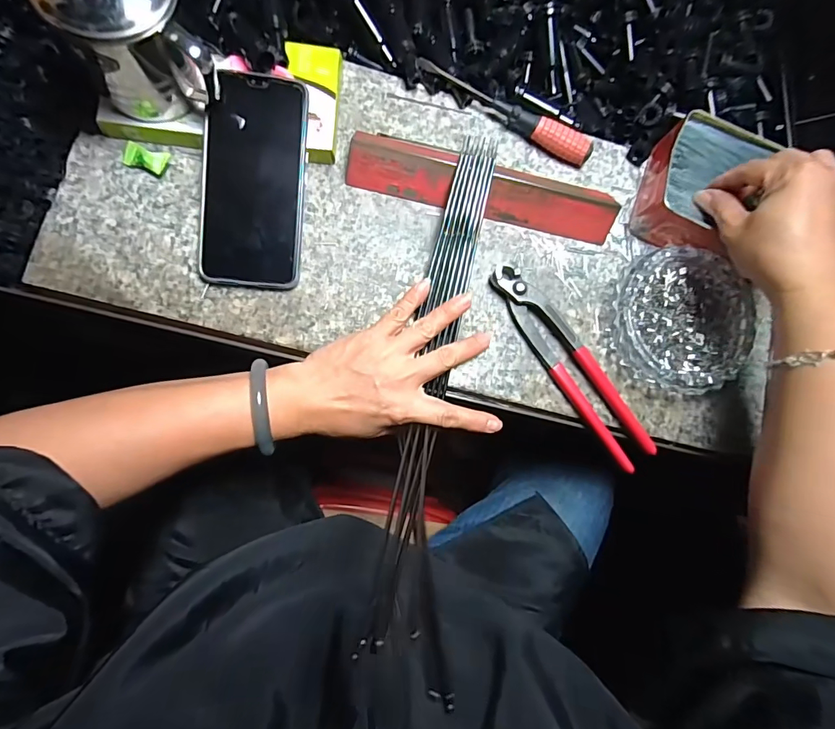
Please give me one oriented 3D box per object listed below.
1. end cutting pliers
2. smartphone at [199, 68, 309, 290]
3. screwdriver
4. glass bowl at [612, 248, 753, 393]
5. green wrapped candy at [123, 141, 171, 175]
[{"bbox_3d":[0.129,-0.001,0.369,0.038,0.016,0.194,-33,89,-10],"label":"end cutting pliers"},{"bbox_3d":[-0.126,-0.141,0.339,0.074,0.010,0.157,5,93,-6],"label":"smartphone"},{"bbox_3d":[0.078,-0.221,0.387,0.165,0.024,0.017,27,81,-4],"label":"screwdriver"},{"bbox_3d":[0.219,-0.039,0.375,0.117,0.028,0.119,1,83,-7],"label":"glass bowl"},{"bbox_3d":[-0.213,-0.162,0.345,0.034,0.011,0.019,21,81,-4],"label":"green wrapped candy"}]

